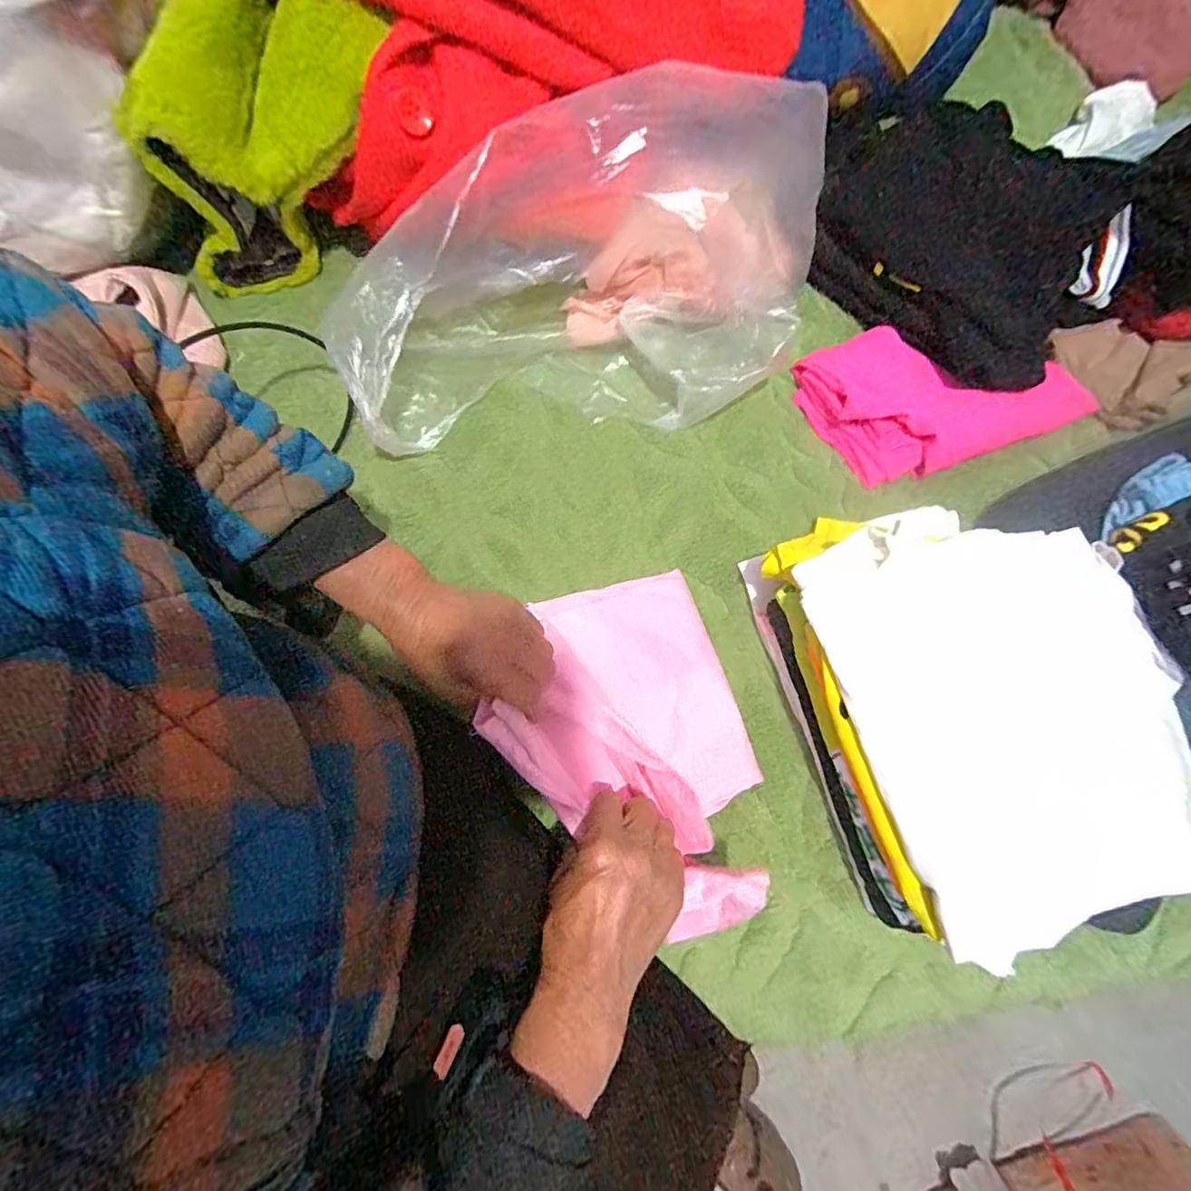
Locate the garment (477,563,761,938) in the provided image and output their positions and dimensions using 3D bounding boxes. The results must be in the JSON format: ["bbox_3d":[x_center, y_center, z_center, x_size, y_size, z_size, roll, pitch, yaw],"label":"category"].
[{"bbox_3d":[0.029,0.109,0.399,0.180,0.098,0.261,-16,77,-6],"label":"garment"}]

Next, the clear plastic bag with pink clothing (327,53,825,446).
[{"bbox_3d":[-0.001,-0.260,0.463,0.430,0.170,0.185,-13,76,-5],"label":"clear plastic bag with pink clothing"}]

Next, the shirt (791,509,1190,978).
[{"bbox_3d":[0.284,0.071,0.377,0.221,0.027,0.277,-19,77,-6],"label":"shirt"}]

